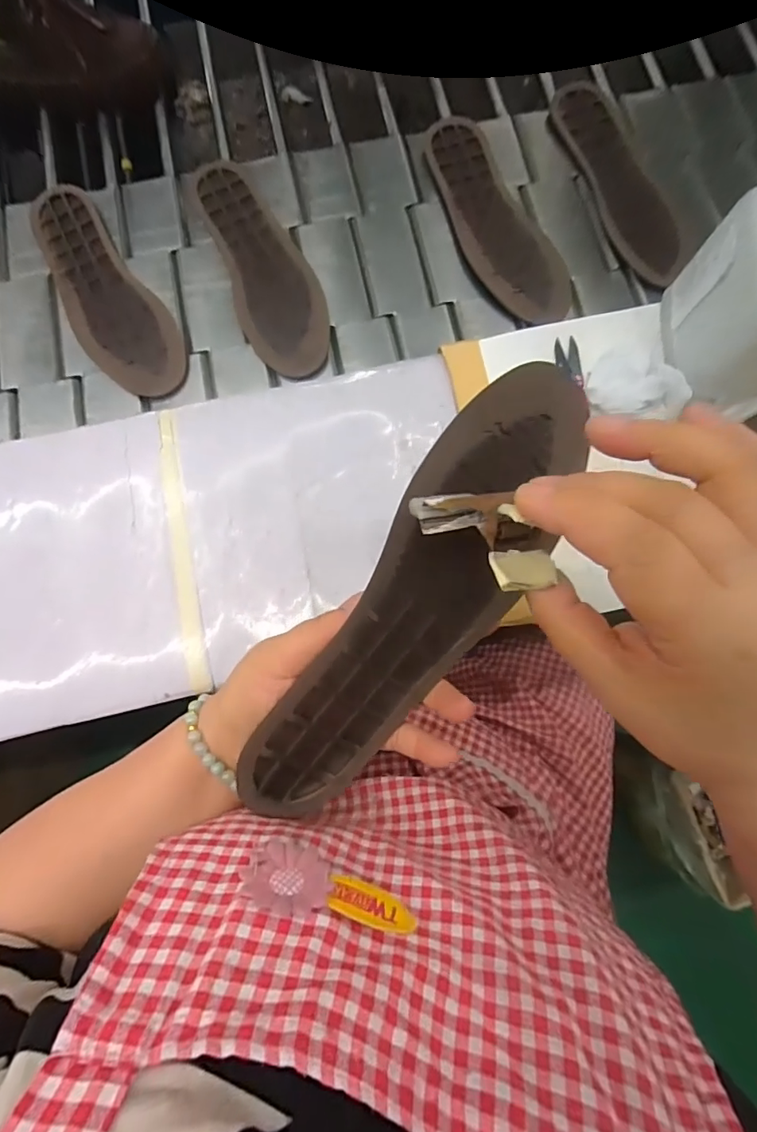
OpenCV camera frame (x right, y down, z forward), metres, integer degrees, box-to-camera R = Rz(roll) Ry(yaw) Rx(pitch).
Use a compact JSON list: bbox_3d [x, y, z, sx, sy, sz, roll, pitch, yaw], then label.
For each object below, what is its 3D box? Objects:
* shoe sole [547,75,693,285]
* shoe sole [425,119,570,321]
[{"bbox_3d":[0.259,-0.410,0.526,0.064,0.023,0.259,-17,80,-4],"label":"shoe sole"},{"bbox_3d":[0.117,-0.364,0.518,0.079,0.014,0.261,-23,80,-5],"label":"shoe sole"}]

